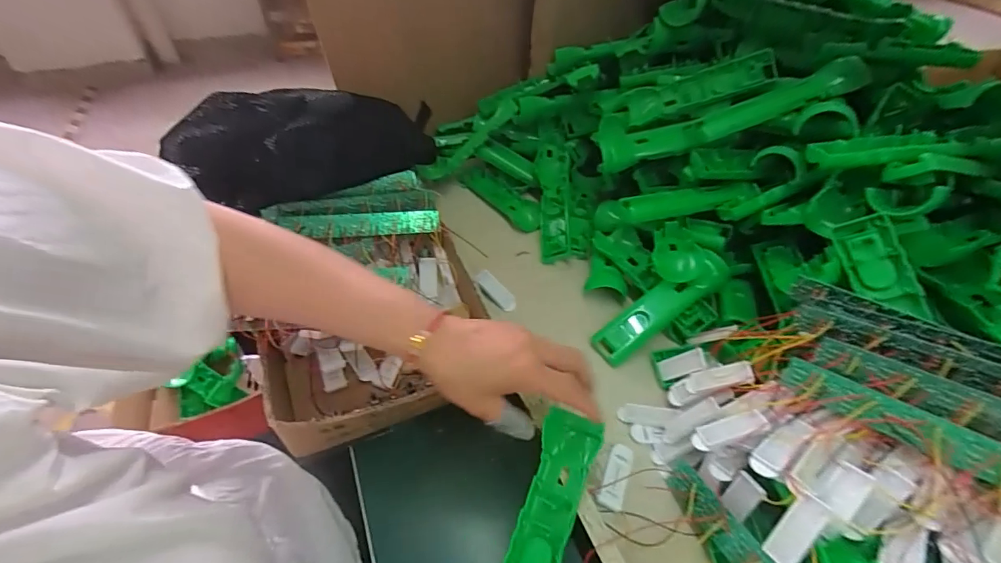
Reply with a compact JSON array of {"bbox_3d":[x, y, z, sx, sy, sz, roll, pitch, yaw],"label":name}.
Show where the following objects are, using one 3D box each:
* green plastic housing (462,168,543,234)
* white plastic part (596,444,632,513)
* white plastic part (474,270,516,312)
[{"bbox_3d":[0.003,-0.127,0.666,0.047,0.025,0.150,-32,55,-27],"label":"green plastic housing"},{"bbox_3d":[0.103,0.173,0.401,0.022,0.008,0.060,17,49,14],"label":"white plastic part"},{"bbox_3d":[-0.004,0.011,0.538,0.059,0.010,0.019,47,57,-1],"label":"white plastic part"}]

